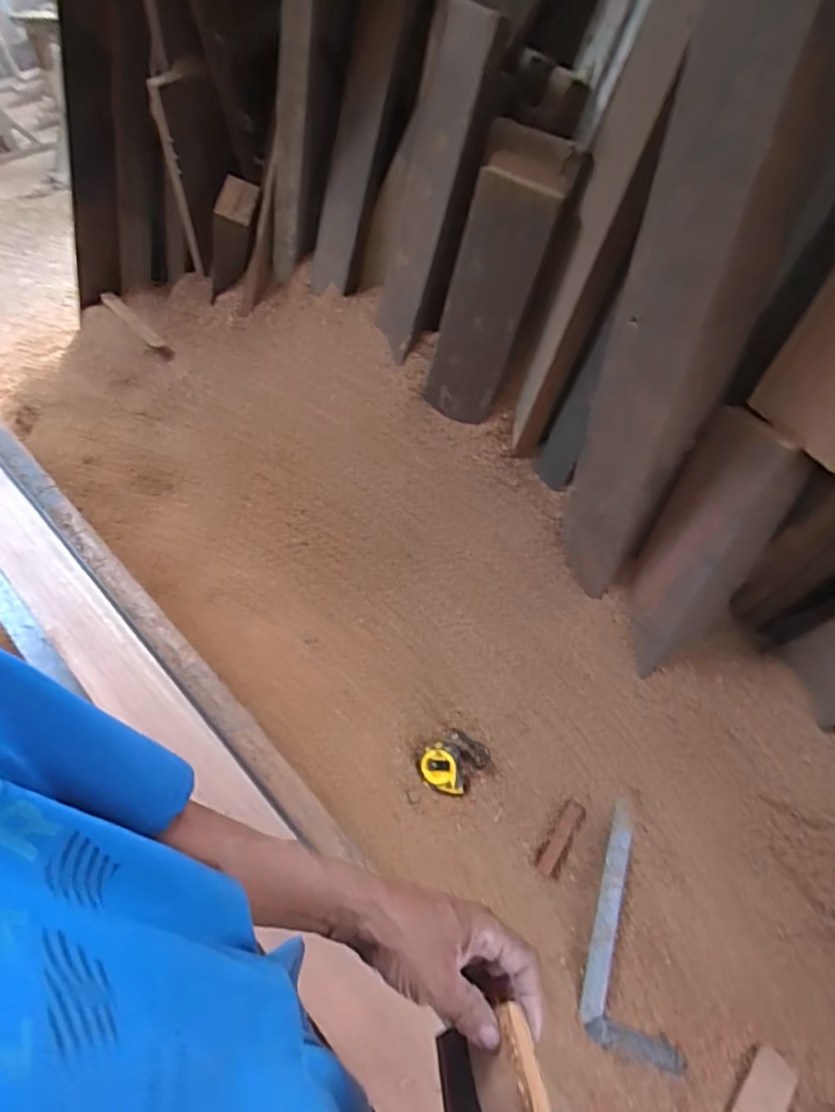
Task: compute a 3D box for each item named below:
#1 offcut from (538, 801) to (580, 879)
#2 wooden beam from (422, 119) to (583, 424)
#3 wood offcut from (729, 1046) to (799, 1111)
[{"bbox_3d":[0.211,0.422,0.881,0.021,0.009,0.113,26,83,22],"label":"offcut"},{"bbox_3d":[0.111,-0.409,0.915,0.157,0.418,0.063,37,38,27],"label":"wooden beam"},{"bbox_3d":[0.436,0.683,0.745,0.053,0.011,0.104,37,63,27],"label":"wood offcut"}]

